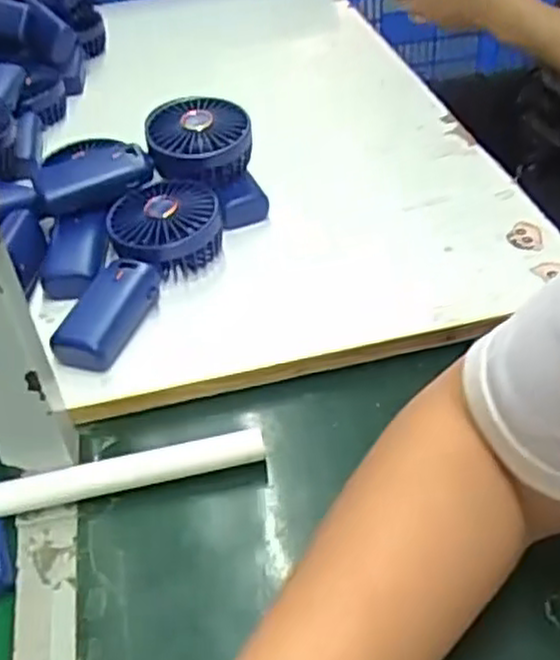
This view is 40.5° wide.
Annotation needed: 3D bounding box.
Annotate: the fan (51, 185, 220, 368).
[{"bbox_3d":[-0.102,-0.048,0.576,0.082,0.046,0.186,7,43,15],"label":"fan"}]

